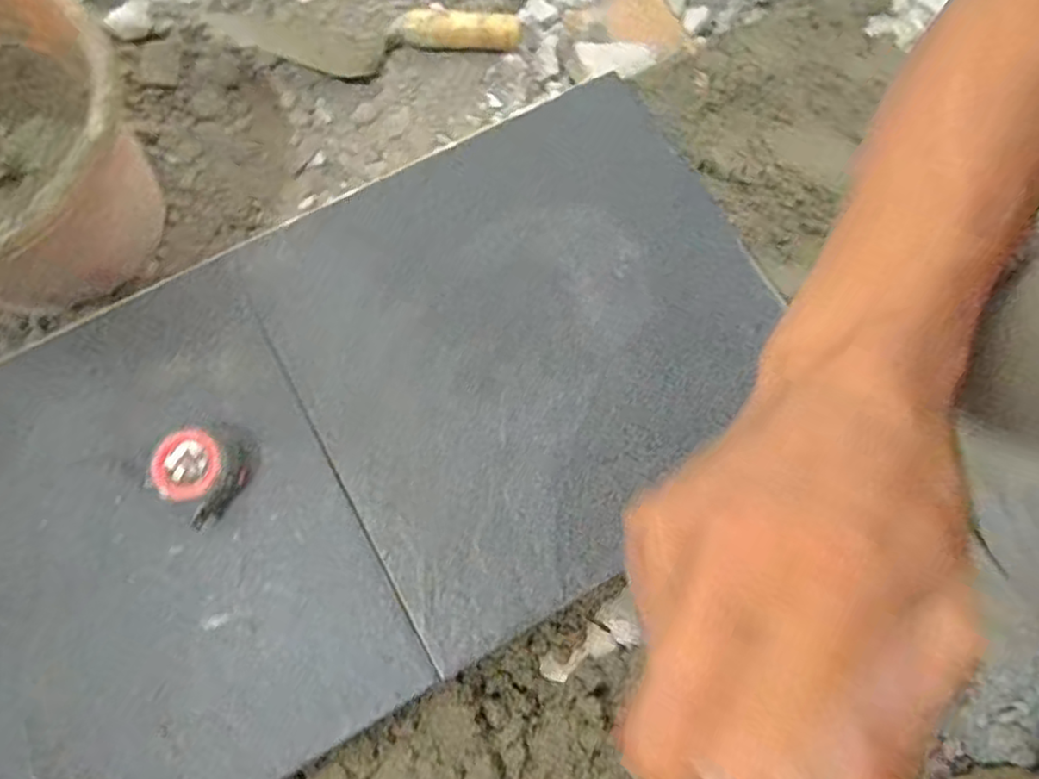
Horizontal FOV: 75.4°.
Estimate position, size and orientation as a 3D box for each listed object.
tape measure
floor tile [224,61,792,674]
[{"bbox_3d":[-0.243,0.063,0.511,0.058,0.040,0.066,33,77,7],"label":"tape measure"},{"bbox_3d":[0.019,-0.051,0.565,0.403,0.009,0.383,-30,76,-9],"label":"floor tile"}]

